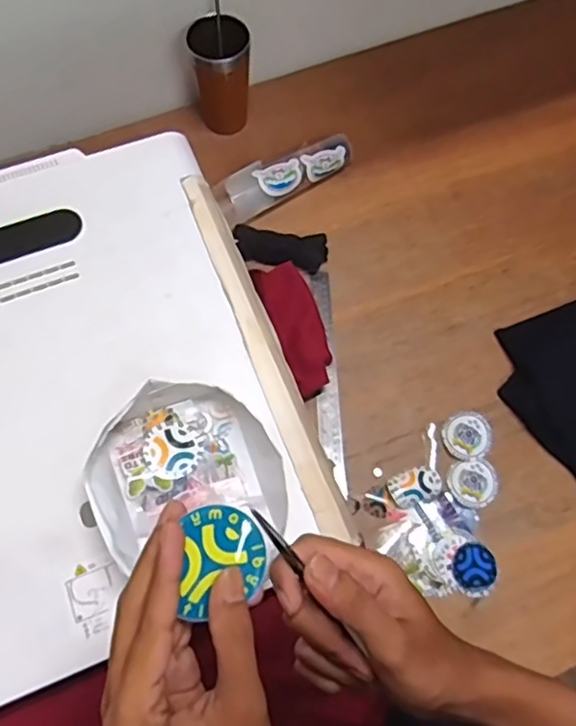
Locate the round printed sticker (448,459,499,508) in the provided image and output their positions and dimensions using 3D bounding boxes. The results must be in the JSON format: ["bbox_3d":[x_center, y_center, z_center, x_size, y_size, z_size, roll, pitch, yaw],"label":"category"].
[{"bbox_3d":[0.224,0.144,0.745,0.060,0.004,0.056,1,68,-2],"label":"round printed sticker"}]

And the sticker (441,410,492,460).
[{"bbox_3d":[0.222,0.089,0.764,0.061,0.006,0.057,0,69,-1],"label":"sticker"}]

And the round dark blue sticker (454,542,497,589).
[{"bbox_3d":[0.217,0.233,0.713,0.046,0.004,0.050,0,69,-1],"label":"round dark blue sticker"}]

